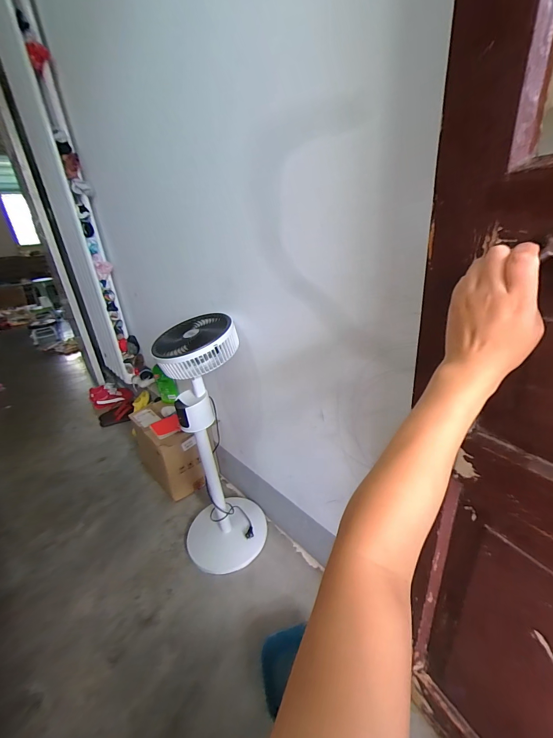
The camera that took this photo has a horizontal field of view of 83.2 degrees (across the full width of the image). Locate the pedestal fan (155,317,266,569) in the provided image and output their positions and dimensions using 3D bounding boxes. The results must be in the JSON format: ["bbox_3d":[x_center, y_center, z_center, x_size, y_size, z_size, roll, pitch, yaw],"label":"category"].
[{"bbox_3d":[-0.208,0.250,0.987,0.276,0.821,0.272,-13,26,-17],"label":"pedestal fan"}]

